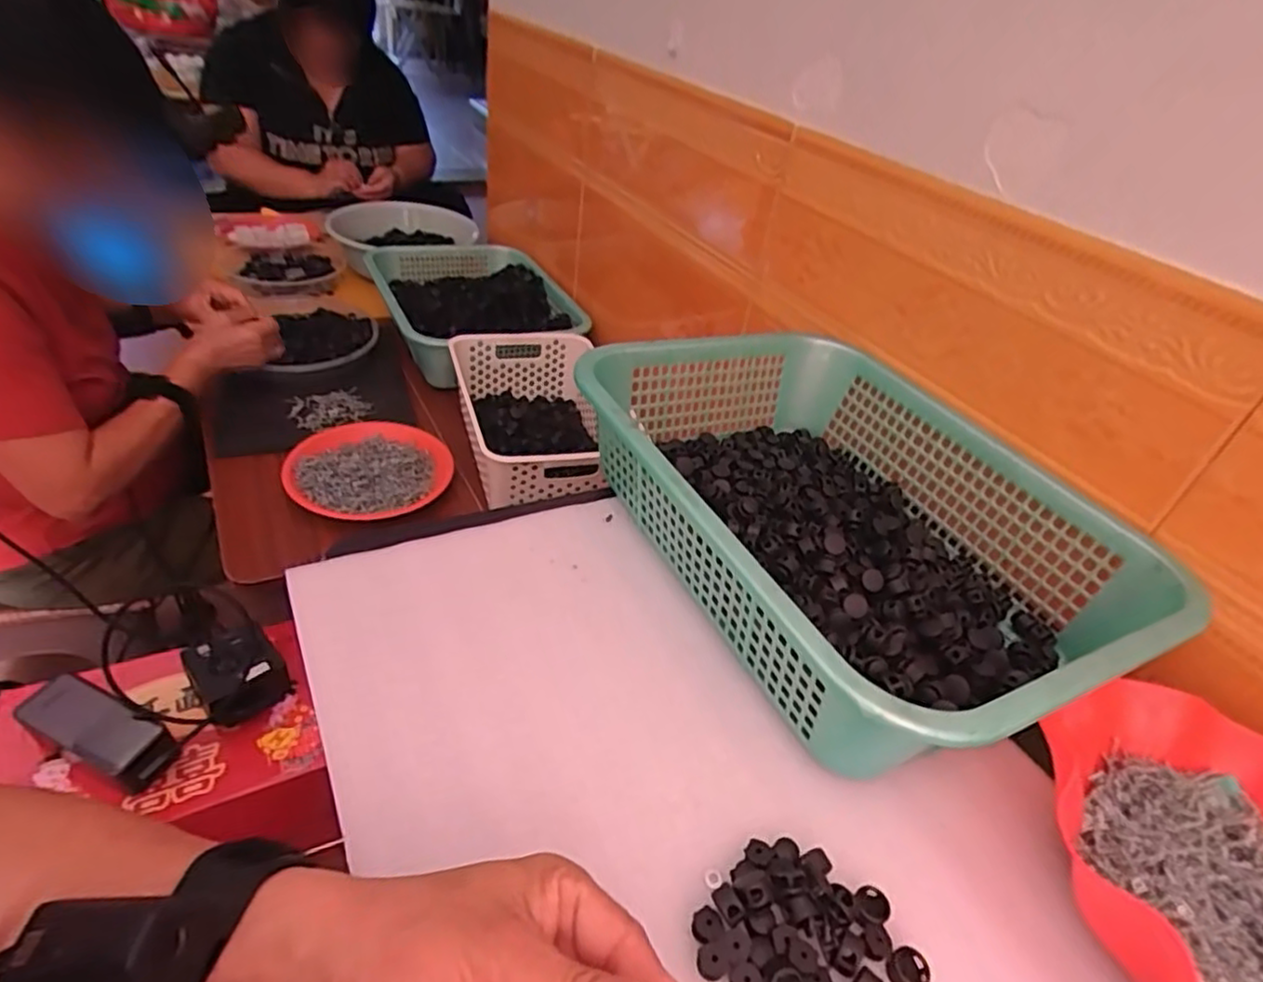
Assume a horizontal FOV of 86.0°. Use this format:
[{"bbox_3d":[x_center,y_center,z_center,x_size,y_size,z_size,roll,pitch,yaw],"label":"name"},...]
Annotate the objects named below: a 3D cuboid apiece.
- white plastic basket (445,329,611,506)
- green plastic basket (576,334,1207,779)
[{"bbox_3d":[-0.125,-0.094,0.928,0.198,0.107,0.322,-6,41,-18],"label":"white plastic basket"},{"bbox_3d":[0.155,0.012,0.502,0.297,0.109,0.386,-13,43,-25],"label":"green plastic basket"}]

